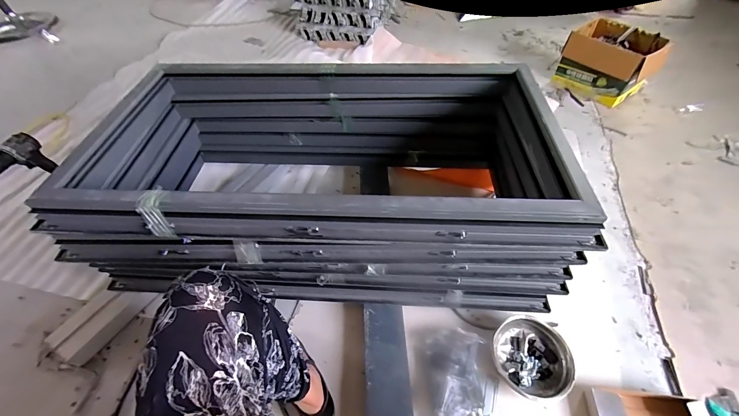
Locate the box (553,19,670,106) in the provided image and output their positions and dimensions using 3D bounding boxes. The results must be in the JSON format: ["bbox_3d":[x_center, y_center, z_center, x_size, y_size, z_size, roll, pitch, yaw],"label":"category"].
[{"bbox_3d":[1.113,-0.679,1.480,0.268,0.244,0.363,-35,59,-23],"label":"box"}]

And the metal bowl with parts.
[{"bbox_3d":[0.394,0.364,0.771,0.173,0.058,0.174,-1,52,1],"label":"metal bowl with parts"}]

